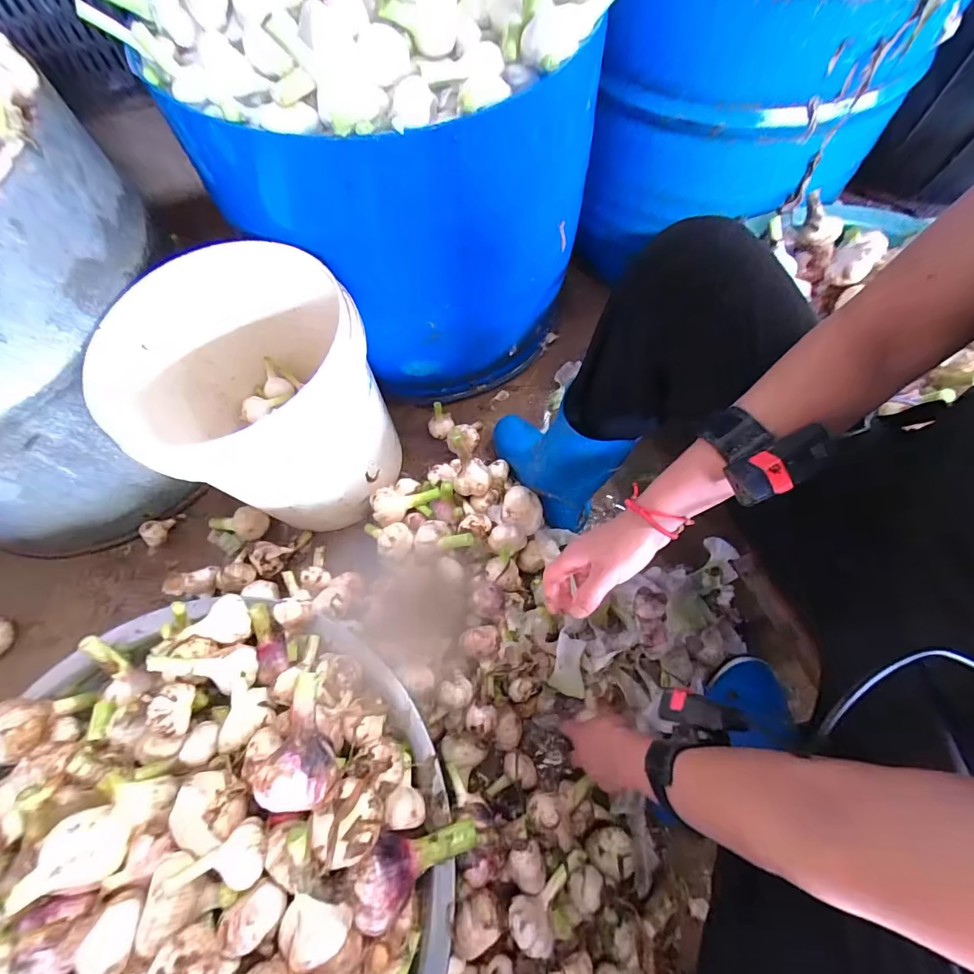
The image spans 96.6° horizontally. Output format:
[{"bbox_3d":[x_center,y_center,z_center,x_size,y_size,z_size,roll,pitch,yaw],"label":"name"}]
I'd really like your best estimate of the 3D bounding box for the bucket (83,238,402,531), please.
[{"bbox_3d":[-0.298,-0.120,0.617,0.288,0.312,0.272,-1,64,2],"label":"bucket"}]

